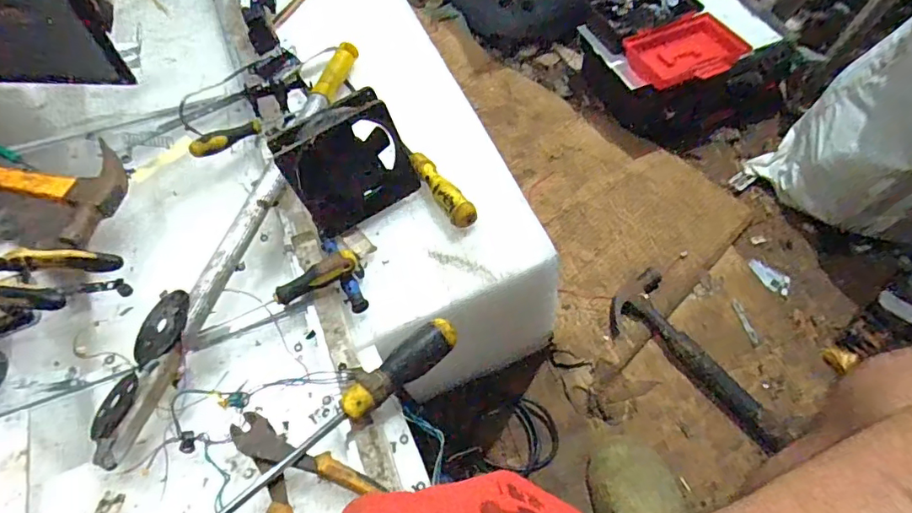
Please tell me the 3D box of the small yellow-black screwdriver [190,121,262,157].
[{"bbox_3d":[-0.275,-0.141,0.613,0.028,0.025,0.083,37,51,19],"label":"small yellow-black screwdriver"}]

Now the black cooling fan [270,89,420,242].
[{"bbox_3d":[-0.111,-0.094,0.538,0.121,0.125,0.023,-31,40,-9],"label":"black cooling fan"}]

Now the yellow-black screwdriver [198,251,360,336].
[{"bbox_3d":[-0.173,0.038,0.505,0.163,0.025,0.022,-27,63,-3],"label":"yellow-black screwdriver"}]

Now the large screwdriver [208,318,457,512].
[{"bbox_3d":[-0.117,0.152,0.422,0.301,0.027,0.029,-38,66,-21],"label":"large screwdriver"}]

